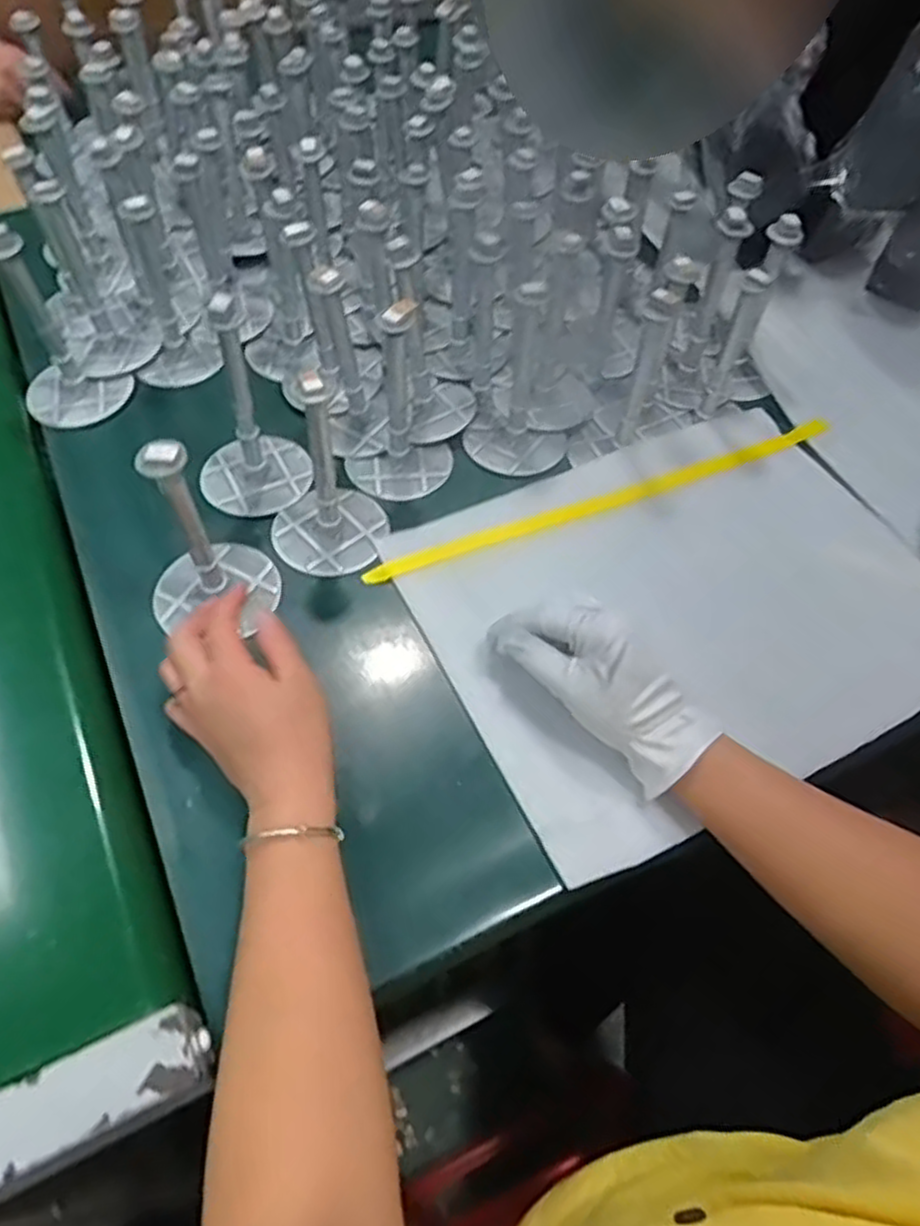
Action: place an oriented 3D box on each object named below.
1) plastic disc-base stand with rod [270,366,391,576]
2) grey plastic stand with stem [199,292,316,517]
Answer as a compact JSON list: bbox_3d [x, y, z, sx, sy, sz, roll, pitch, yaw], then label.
[{"bbox_3d":[-0.102,-0.107,0.576,0.090,0.144,0.084,-4,56,-7],"label":"plastic disc-base stand with rod"},{"bbox_3d":[-0.171,-0.160,0.603,0.089,0.161,0.085,-15,58,-14],"label":"grey plastic stand with stem"}]

